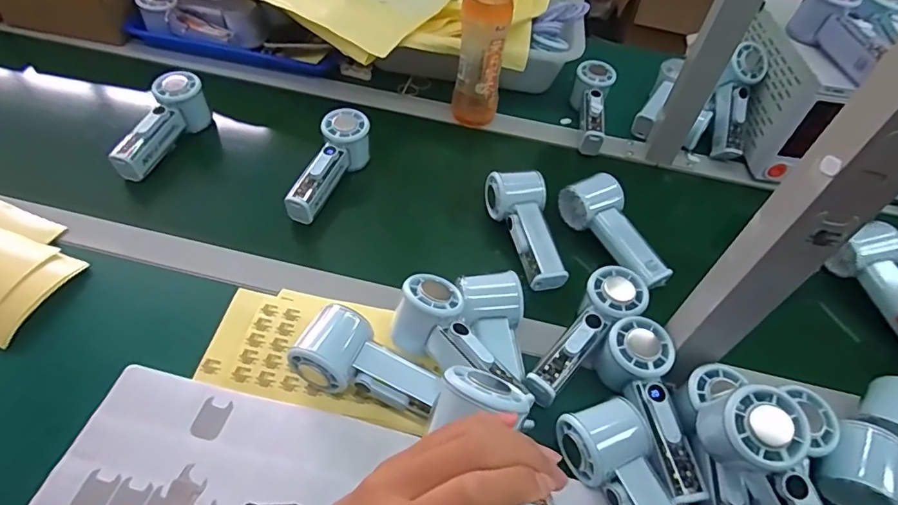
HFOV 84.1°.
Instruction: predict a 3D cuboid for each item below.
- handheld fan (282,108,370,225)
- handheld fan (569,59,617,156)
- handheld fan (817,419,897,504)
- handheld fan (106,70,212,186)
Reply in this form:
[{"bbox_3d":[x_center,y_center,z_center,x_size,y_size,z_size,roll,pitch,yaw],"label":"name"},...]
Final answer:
[{"bbox_3d":[-0.146,-0.102,0.606,0.050,0.051,0.158,20,65,10],"label":"handheld fan"},{"bbox_3d":[0.209,-0.209,0.730,0.053,0.059,0.159,8,67,0],"label":"handheld fan"},{"bbox_3d":[0.385,0.203,0.408,0.154,0.047,0.081,32,54,19],"label":"handheld fan"},{"bbox_3d":[-0.364,-0.155,0.629,0.047,0.062,0.154,18,64,8],"label":"handheld fan"}]

